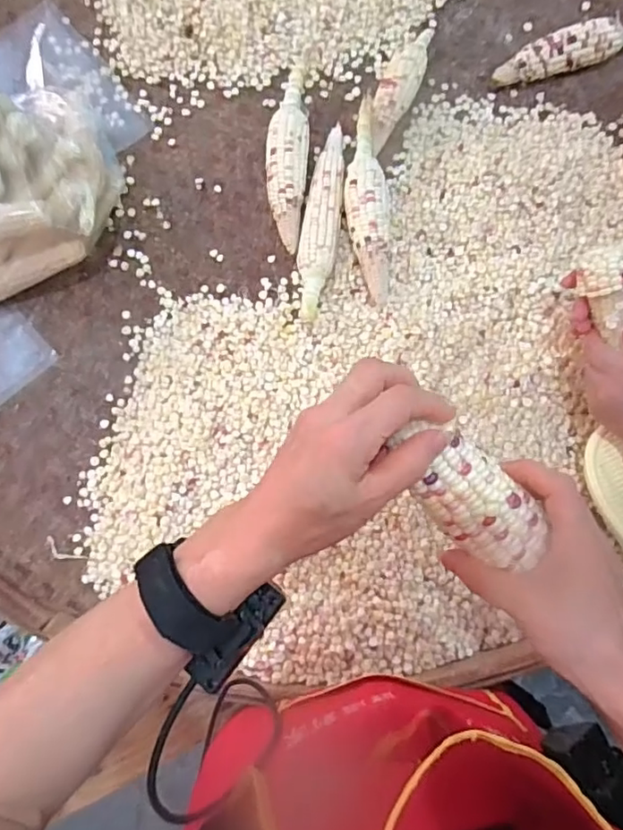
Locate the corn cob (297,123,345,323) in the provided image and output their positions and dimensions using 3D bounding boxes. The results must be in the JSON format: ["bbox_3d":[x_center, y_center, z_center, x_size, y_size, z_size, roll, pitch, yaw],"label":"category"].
[{"bbox_3d":[0.012,-0.230,0.655,0.044,0.035,0.246,8,80,4],"label":"corn cob"}]

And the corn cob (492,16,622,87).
[{"bbox_3d":[0.339,-0.467,0.710,0.214,0.046,0.044,-18,80,-1],"label":"corn cob"}]

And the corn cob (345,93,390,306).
[{"bbox_3d":[0.066,-0.256,0.652,0.052,0.046,0.257,-1,80,2],"label":"corn cob"}]

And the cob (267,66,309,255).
[{"bbox_3d":[-0.029,-0.314,0.670,0.050,0.050,0.242,2,80,3],"label":"cob"}]

